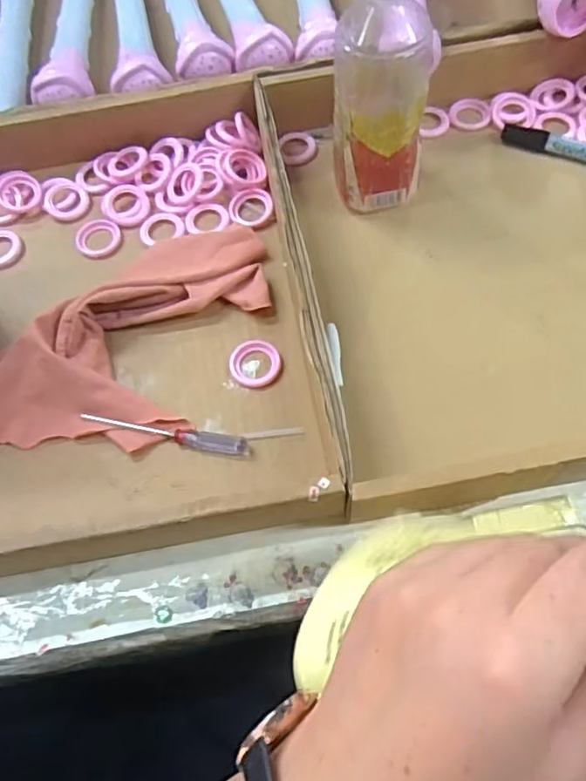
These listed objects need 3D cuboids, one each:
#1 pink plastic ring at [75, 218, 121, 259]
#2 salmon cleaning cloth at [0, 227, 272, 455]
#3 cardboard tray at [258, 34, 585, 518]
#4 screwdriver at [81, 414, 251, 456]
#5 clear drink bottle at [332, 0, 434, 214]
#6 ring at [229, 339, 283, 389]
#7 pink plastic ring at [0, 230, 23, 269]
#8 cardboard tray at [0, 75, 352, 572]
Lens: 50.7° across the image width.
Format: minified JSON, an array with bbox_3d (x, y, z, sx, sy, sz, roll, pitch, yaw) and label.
[{"bbox_3d":[-0.164,-0.128,0.522,0.037,0.005,0.039,-1,65,3],"label":"pink plastic ring"},{"bbox_3d":[-0.113,-0.036,0.457,0.251,0.031,0.135,-41,69,-14],"label":"salmon cleaning cloth"},{"bbox_3d":[0.173,-0.118,0.466,0.339,0.073,0.376,-11,68,-2],"label":"cardboard tray"},{"bbox_3d":[-0.090,0.031,0.435,0.121,0.012,0.013,8,66,7],"label":"screwdriver"},{"bbox_3d":[0.063,-0.206,0.443,0.065,0.182,0.053,-2,65,3],"label":"clear drink bottle"},{"bbox_3d":[-0.028,-0.021,0.456,0.038,0.004,0.038,-1,65,3],"label":"ring"},{"bbox_3d":[-0.248,-0.120,0.523,0.036,0.006,0.039,-19,65,-5],"label":"pink plastic ring"},{"bbox_3d":[-0.165,-0.068,0.455,0.351,0.060,0.377,-10,68,-1],"label":"cardboard tray"}]

